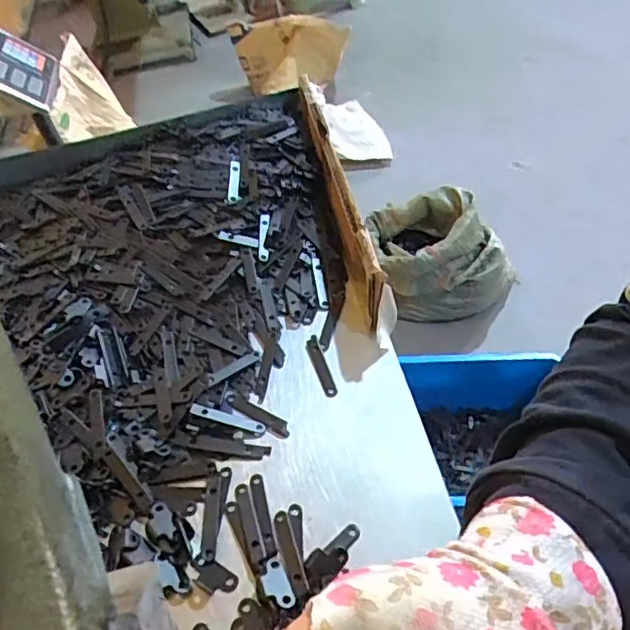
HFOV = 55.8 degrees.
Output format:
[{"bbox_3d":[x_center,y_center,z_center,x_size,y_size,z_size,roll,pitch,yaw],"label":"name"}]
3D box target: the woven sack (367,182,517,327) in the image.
[{"bbox_3d":[0.293,-0.138,1.417,0.338,0.278,0.212,4,51,14],"label":"woven sack"}]

